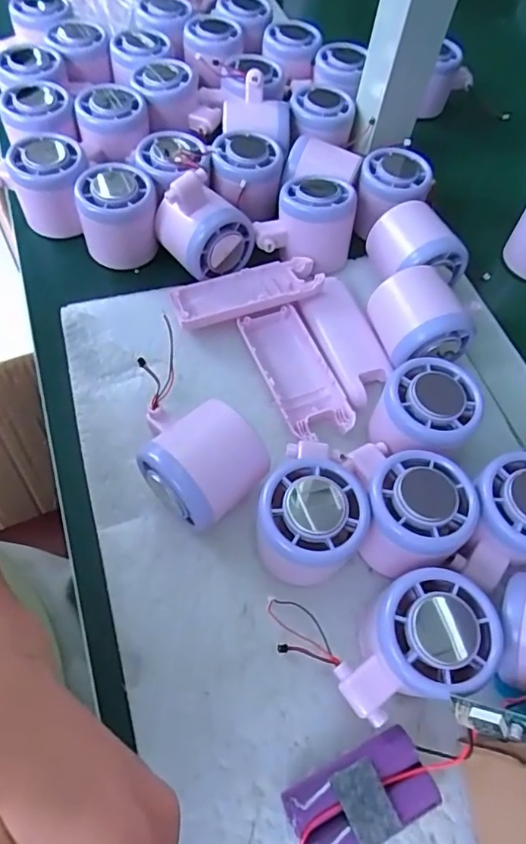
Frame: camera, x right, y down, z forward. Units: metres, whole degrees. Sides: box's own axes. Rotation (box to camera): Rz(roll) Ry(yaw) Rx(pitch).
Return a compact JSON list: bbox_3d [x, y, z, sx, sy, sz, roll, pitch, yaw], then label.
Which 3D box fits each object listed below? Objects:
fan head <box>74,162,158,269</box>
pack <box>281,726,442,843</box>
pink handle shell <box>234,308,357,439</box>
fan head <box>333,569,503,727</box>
[{"bbox_3d":[-0.106,-0.156,0.396,0.056,0.051,0.055,2,60,-4],"label":"fan head"},{"bbox_3d":[0.045,0.171,0.246,0.064,0.018,0.035,-21,64,-16],"label":"pack"},{"bbox_3d":[0.020,-0.032,0.362,0.044,0.019,0.100,-18,63,-15],"label":"pink handle shell"},{"bbox_3d":[0.071,0.107,0.263,0.076,0.049,0.054,-16,64,-12],"label":"fan head"}]

